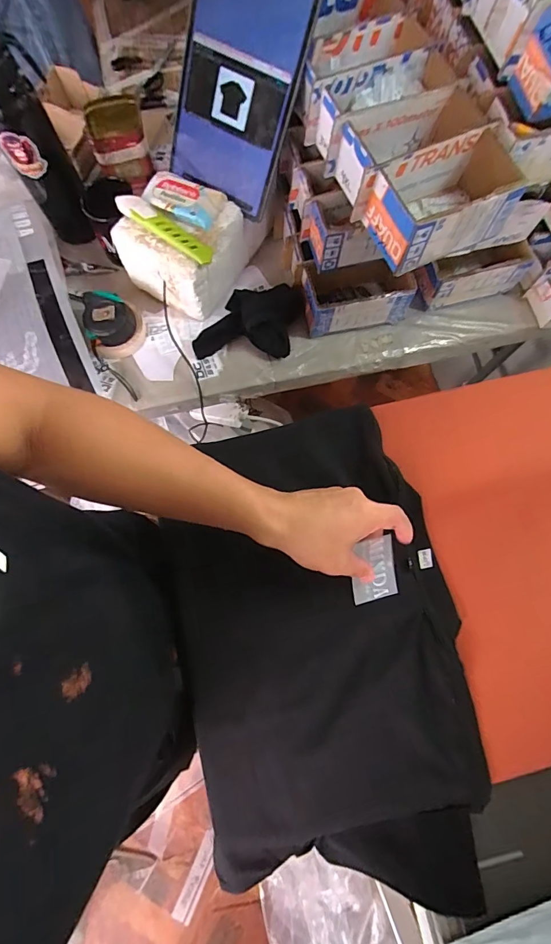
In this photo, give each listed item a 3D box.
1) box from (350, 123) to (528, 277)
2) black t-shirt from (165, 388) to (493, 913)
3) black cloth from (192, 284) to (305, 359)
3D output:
[{"bbox_3d":[0.200,-0.323,0.497,0.177,0.074,0.100,-25,77,-8],"label":"box"},{"bbox_3d":[0.044,0.166,0.421,0.276,0.034,0.452,-10,75,-4],"label":"black t-shirt"},{"bbox_3d":[-0.040,-0.236,0.638,0.164,0.042,0.103,0,75,-2],"label":"black cloth"}]

